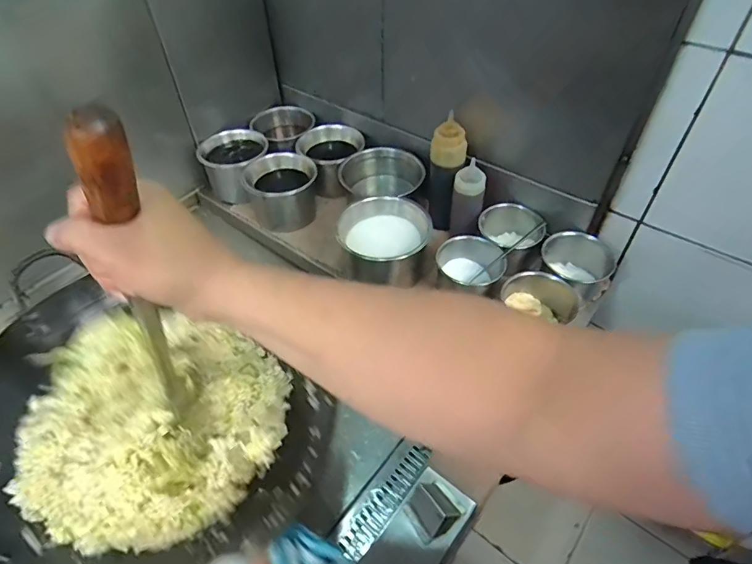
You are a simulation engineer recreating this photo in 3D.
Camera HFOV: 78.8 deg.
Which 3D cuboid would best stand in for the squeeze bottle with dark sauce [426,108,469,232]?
[{"bbox_3d":[0.138,-0.214,0.914,0.068,0.229,0.084,6,48,8],"label":"squeeze bottle with dark sauce"}]

